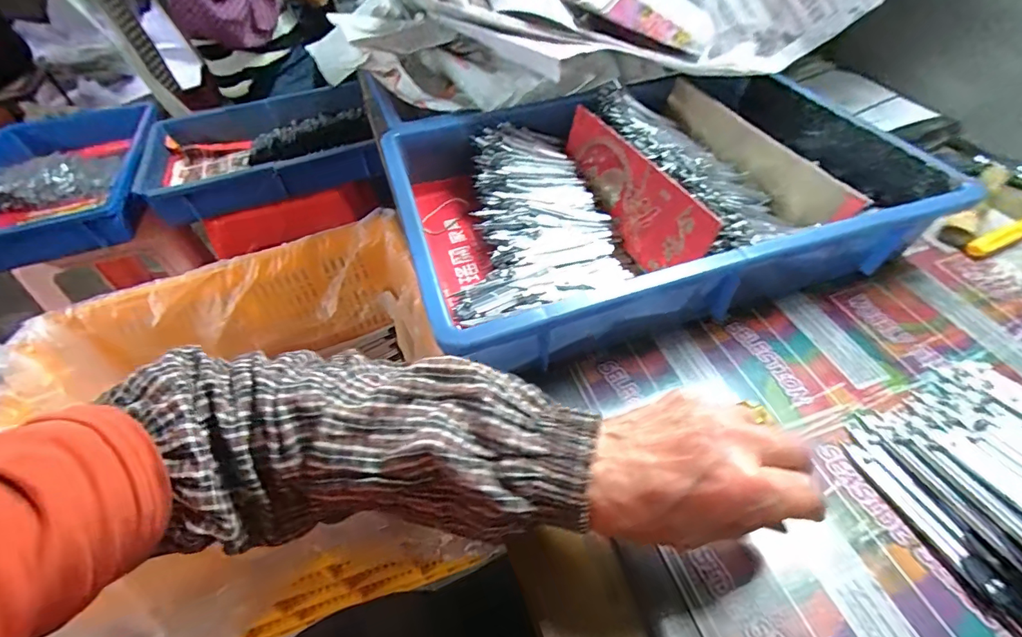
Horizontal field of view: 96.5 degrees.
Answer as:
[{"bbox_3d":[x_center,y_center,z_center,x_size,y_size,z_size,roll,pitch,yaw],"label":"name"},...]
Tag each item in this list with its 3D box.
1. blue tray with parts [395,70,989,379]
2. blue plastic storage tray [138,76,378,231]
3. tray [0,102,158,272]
[{"bbox_3d":[0.118,-0.116,0.431,0.423,0.084,0.291,-15,50,-10],"label":"blue tray with parts"},{"bbox_3d":[-0.490,-0.319,0.878,0.438,0.079,0.297,-18,50,-12],"label":"blue plastic storage tray"},{"bbox_3d":[-0.861,-0.276,0.877,0.340,0.077,0.478,-22,51,-15],"label":"tray"}]

